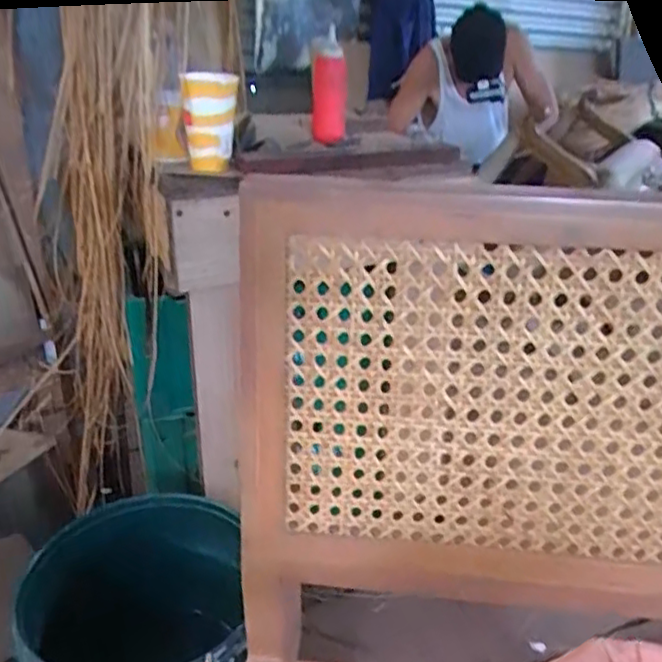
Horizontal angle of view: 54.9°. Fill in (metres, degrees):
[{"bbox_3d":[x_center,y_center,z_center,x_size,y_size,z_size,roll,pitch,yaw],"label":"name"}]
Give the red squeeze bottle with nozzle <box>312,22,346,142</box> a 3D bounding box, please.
[{"bbox_3d":[-0.004,-0.387,1.021,0.057,0.156,0.065,6,28,2],"label":"red squeeze bottle with nozzle"}]

